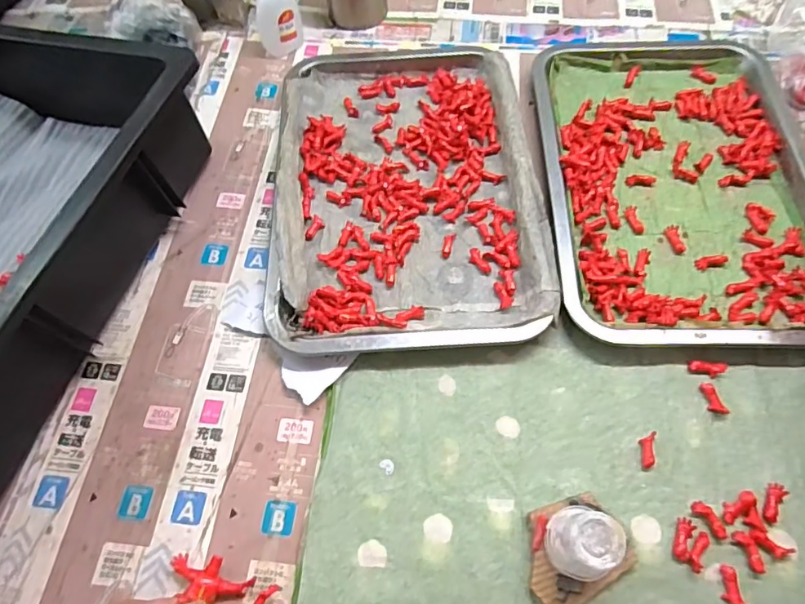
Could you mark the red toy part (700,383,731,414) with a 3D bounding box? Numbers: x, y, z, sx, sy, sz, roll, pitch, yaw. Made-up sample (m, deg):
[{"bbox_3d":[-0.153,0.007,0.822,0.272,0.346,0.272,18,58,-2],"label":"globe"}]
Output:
[{"bbox_3d":[0.209,0.065,0.343,0.012,0.004,0.022,-9,63,-1],"label":"red toy part"}]

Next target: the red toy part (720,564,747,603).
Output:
[{"bbox_3d":[0.188,0.164,0.292,0.013,0.005,0.023,-14,63,-4],"label":"red toy part"}]

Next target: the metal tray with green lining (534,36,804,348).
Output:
[{"bbox_3d":[0.225,-0.114,0.424,0.208,0.020,0.324,0,63,4],"label":"metal tray with green lining"}]

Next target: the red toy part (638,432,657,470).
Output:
[{"bbox_3d":[0.158,0.096,0.329,0.009,0.007,0.024,9,78,8],"label":"red toy part"}]

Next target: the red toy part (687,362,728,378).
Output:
[{"bbox_3d":[0.210,0.046,0.351,0.024,0.006,0.010,2,63,5],"label":"red toy part"}]

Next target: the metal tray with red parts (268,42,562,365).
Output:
[{"bbox_3d":[0.002,-0.105,0.432,0.210,0.022,0.311,-4,63,2],"label":"metal tray with red parts"}]

